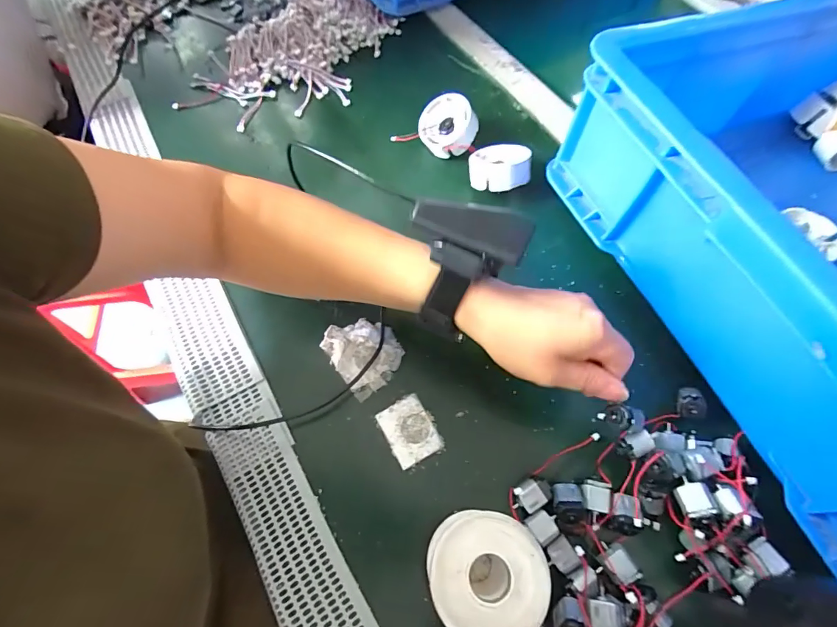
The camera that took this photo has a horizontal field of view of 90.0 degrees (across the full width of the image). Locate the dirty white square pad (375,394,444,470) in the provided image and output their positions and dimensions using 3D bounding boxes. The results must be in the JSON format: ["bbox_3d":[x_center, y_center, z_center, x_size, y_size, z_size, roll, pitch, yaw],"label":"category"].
[{"bbox_3d":[-0.007,0.089,0.318,0.035,0.004,0.046,-26,67,-14],"label":"dirty white square pad"}]

